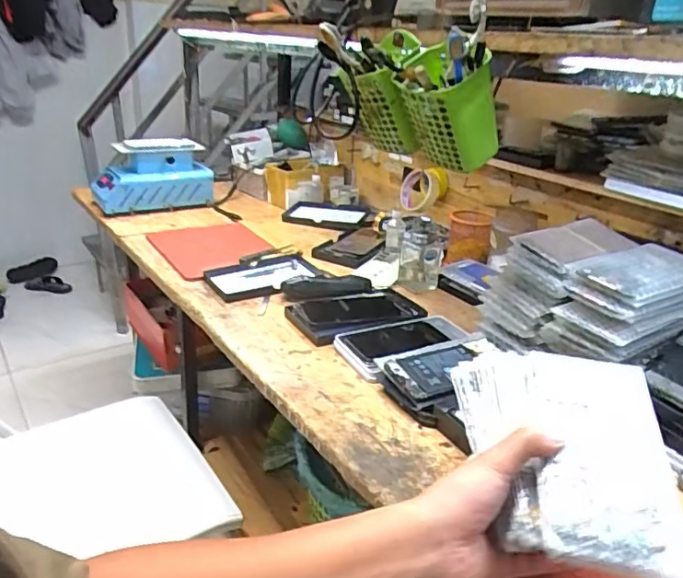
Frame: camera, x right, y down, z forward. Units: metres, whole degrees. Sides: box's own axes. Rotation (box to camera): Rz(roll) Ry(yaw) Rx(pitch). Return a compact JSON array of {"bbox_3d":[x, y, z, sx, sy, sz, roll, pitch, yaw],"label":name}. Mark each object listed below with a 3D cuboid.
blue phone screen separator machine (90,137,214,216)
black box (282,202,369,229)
[{"bbox_3d":[-0.423,-0.263,1.246,0.247,0.148,0.140,-14,29,-34],"label":"blue phone screen separator machine"},{"bbox_3d":[-0.035,-0.167,1.293,0.185,0.029,0.146,11,25,17],"label":"black box"}]

